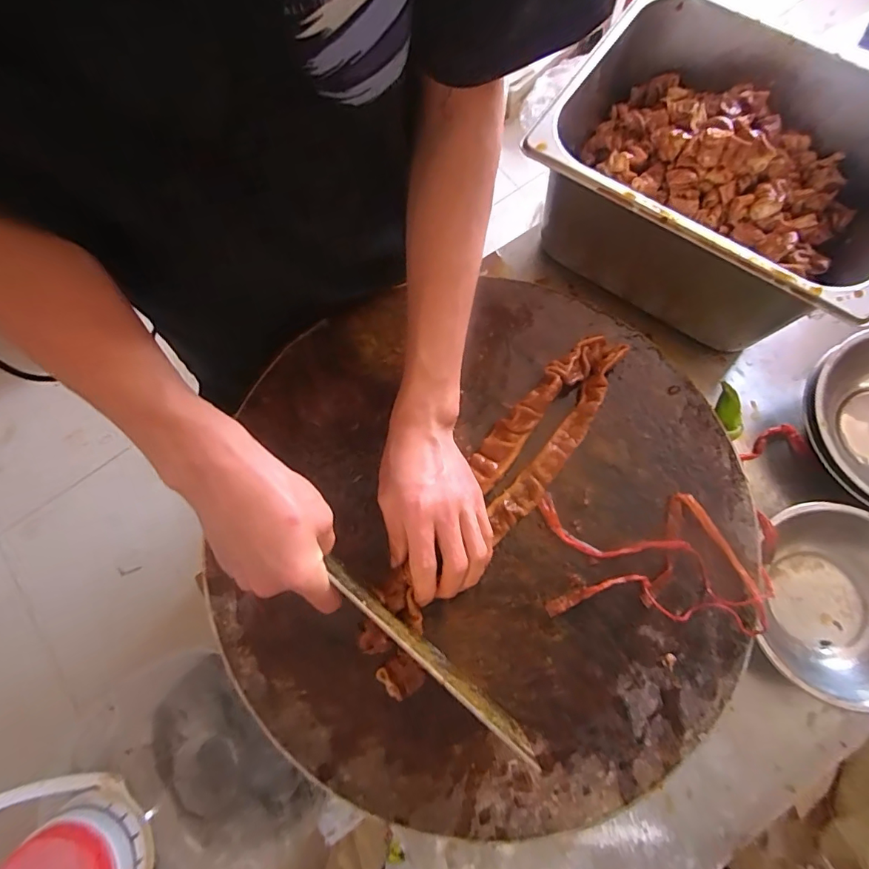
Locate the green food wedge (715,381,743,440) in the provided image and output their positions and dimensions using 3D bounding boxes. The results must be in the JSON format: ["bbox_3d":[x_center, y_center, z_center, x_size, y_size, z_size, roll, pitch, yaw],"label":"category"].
[{"bbox_3d":[0.293,-0.025,0.474,0.018,0.016,0.059,-25,109,-5],"label":"green food wedge"}]

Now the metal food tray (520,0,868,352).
[{"bbox_3d":[0.286,-0.257,0.489,0.312,0.151,0.279,33,79,9],"label":"metal food tray"}]

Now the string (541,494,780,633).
[{"bbox_3d":[0.182,0.099,0.386,0.190,0.009,0.100,5,76,2],"label":"string"}]

